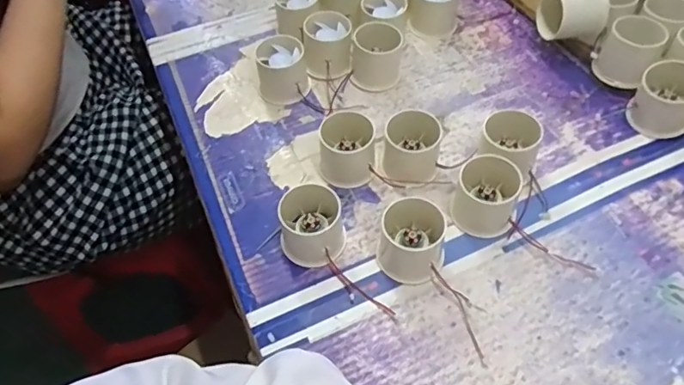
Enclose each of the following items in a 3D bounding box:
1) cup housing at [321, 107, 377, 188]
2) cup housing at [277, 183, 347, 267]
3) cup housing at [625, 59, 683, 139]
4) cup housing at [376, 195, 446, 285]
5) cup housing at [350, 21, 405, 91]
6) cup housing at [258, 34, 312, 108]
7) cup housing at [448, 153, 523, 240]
[{"bbox_3d":[0.005,-0.042,0.482,0.053,0.046,0.061,1,56,3],"label":"cup housing"},{"bbox_3d":[-0.025,0.025,0.438,0.052,0.048,0.062,-7,56,-3],"label":"cup housing"},{"bbox_3d":[0.307,-0.087,0.485,0.056,0.048,0.054,32,63,21],"label":"cup housing"},{"bbox_3d":[0.059,0.039,0.425,0.052,0.049,0.054,14,58,11],"label":"cup housing"},{"bbox_3d":[0.037,-0.143,0.545,0.049,0.050,0.048,8,57,7],"label":"cup housing"},{"bbox_3d":[-0.064,-0.130,0.547,0.054,0.043,0.060,-11,57,-5],"label":"cup housing"},{"bbox_3d":[0.127,0.000,0.448,0.055,0.050,0.063,18,59,13],"label":"cup housing"}]

